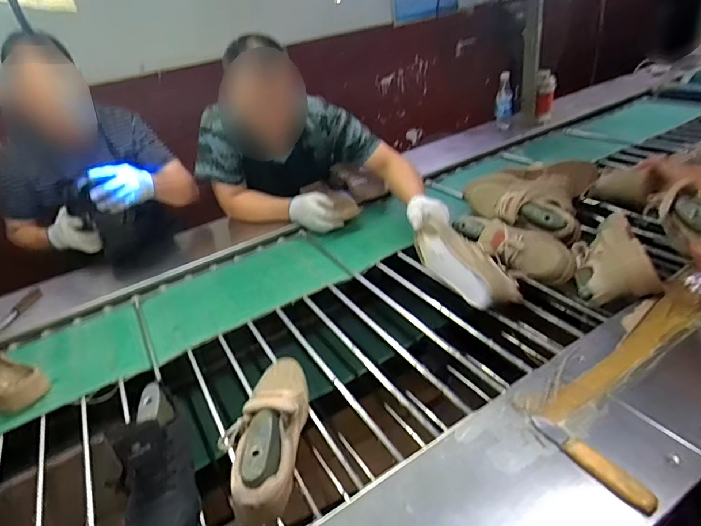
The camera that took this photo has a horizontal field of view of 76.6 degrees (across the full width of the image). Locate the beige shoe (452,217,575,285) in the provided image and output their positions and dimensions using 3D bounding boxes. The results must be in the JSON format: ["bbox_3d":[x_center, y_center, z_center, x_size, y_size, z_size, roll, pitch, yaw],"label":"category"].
[{"bbox_3d":[0.367,-0.039,1.025,0.284,0.122,0.096,13,37,30],"label":"beige shoe"}]

